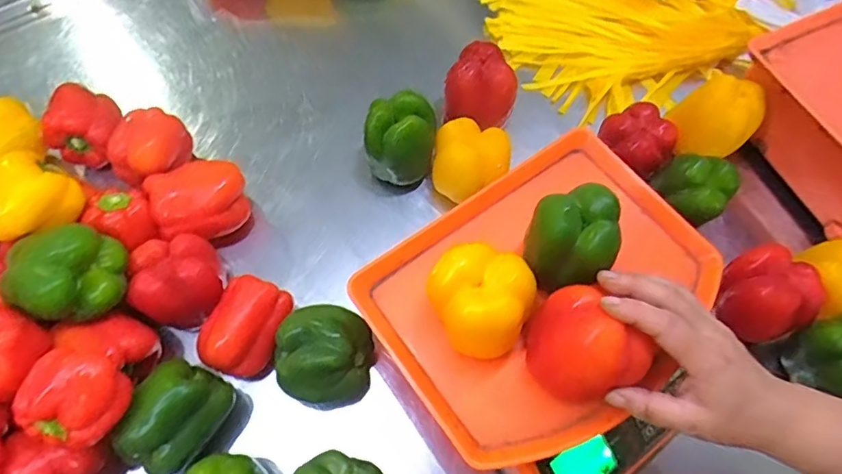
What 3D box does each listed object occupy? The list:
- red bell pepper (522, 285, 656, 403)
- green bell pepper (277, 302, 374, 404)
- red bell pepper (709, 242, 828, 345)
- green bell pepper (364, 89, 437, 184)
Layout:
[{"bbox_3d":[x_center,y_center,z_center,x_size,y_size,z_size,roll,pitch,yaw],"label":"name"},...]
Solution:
[{"bbox_3d":[0.115,0.082,0.384,0.059,0.076,0.077,-32,70,-16],"label":"red bell pepper"},{"bbox_3d":[-0.093,0.116,0.512,0.093,0.072,0.088,1,64,-2],"label":"green bell pepper"},{"bbox_3d":[0.347,0.057,0.529,0.079,0.070,0.086,-31,69,-16],"label":"red bell pepper"},{"bbox_3d":[-0.023,-0.106,0.604,0.080,0.109,0.063,2,64,-1],"label":"green bell pepper"}]

